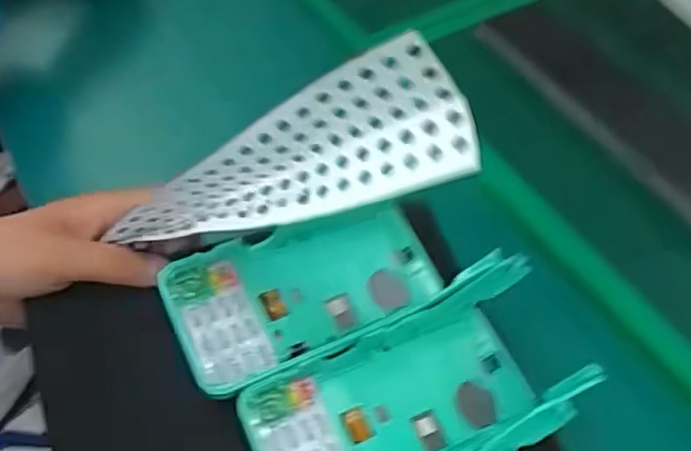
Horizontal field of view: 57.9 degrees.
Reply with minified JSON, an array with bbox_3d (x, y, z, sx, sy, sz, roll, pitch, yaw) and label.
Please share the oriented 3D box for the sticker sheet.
[{"bbox_3d":[-0.034,-0.024,0.285,0.179,0.049,0.034,-19,48,28],"label":"sticker sheet"}]

